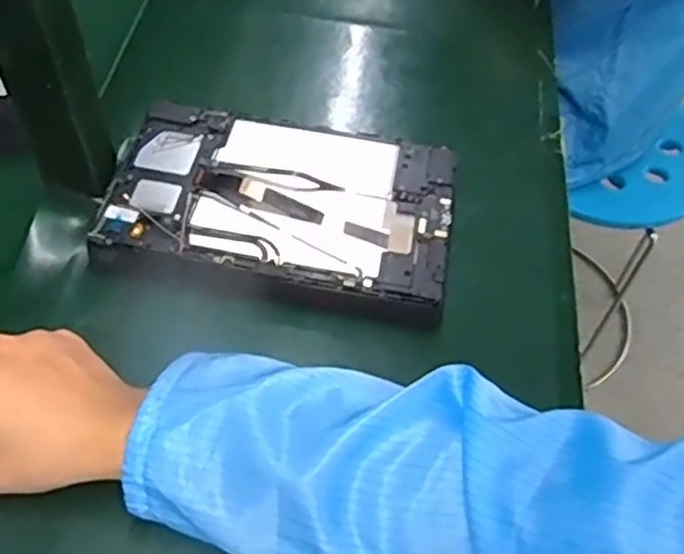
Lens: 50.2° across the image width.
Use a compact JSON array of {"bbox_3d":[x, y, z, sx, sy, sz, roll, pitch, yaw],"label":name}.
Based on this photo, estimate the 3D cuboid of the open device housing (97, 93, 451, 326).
[{"bbox_3d":[-0.042,-0.049,0.534,0.238,0.033,0.153,11,54,2],"label":"open device housing"}]

